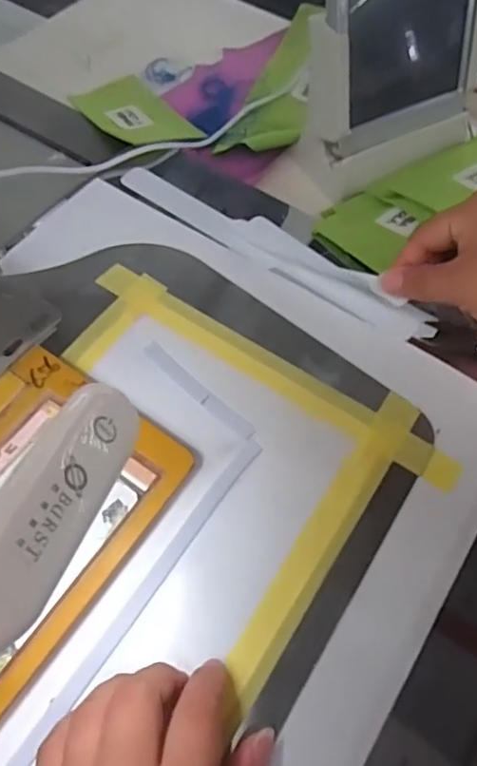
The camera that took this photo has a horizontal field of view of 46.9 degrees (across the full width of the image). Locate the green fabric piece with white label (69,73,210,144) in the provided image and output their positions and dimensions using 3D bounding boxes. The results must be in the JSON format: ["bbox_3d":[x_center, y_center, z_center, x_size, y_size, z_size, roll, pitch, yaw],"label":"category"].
[{"bbox_3d":[-0.105,-0.269,0.550,0.078,0.007,0.129,-33,67,-19],"label":"green fabric piece with white label"}]

